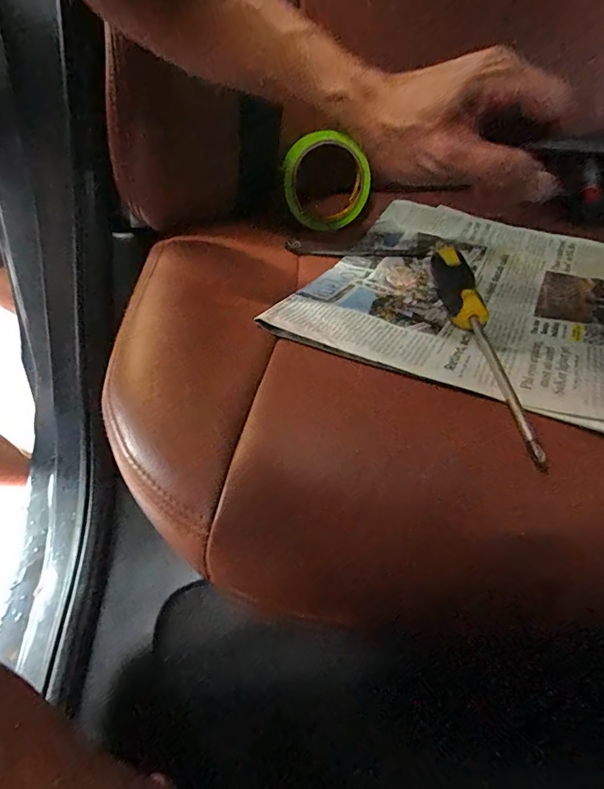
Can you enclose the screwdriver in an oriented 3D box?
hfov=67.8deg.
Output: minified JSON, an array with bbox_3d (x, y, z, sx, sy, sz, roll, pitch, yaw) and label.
[{"bbox_3d":[0.128,-0.056,0.337,0.022,0.029,0.278,0,40,3],"label":"screwdriver"}]

